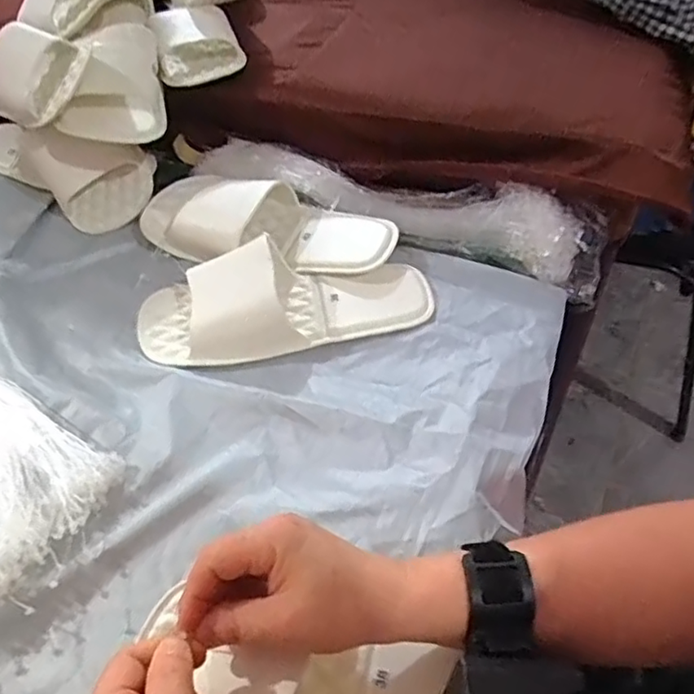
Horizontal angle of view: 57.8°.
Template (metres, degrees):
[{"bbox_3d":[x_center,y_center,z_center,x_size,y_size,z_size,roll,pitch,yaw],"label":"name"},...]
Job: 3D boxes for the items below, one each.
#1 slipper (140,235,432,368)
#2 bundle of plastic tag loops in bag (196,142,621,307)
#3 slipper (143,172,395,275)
[{"bbox_3d":[-0.060,-0.053,0.582,0.276,0.054,0.114,-12,48,-6],"label":"slipper"},{"bbox_3d":[0.045,-0.162,0.684,0.464,0.047,0.089,21,53,21],"label":"bundle of plastic tag loops in bag"},{"bbox_3d":[-0.083,-0.130,0.652,0.263,0.049,0.104,8,49,12],"label":"slipper"}]

